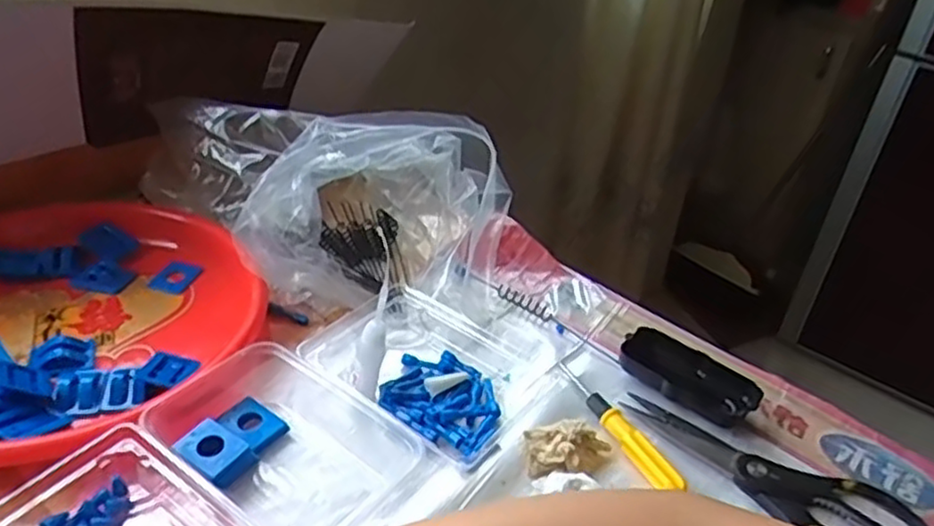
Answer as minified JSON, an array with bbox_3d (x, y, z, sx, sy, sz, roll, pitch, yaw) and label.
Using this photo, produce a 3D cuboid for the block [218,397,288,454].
[{"bbox_3d":[-0.151,0.113,0.499,0.040,0.013,0.029,23,37,24],"label":"block"}]

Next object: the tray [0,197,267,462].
[{"bbox_3d":[-0.314,0.039,0.558,0.281,0.046,0.281,4,34,-2],"label":"tray"}]

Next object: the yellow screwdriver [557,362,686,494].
[{"bbox_3d":[0.110,0.119,0.528,0.017,0.014,0.137,-14,38,-26],"label":"yellow screwdriver"}]

